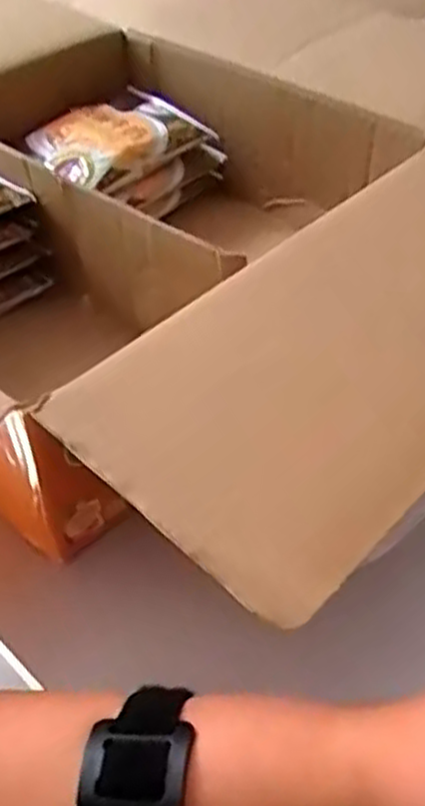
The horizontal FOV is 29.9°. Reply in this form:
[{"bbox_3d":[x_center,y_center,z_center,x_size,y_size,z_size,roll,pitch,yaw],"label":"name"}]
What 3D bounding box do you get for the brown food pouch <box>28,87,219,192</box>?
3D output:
[{"bbox_3d":[-0.067,-0.186,0.558,0.115,0.025,0.073,-33,53,-27],"label":"brown food pouch"}]

